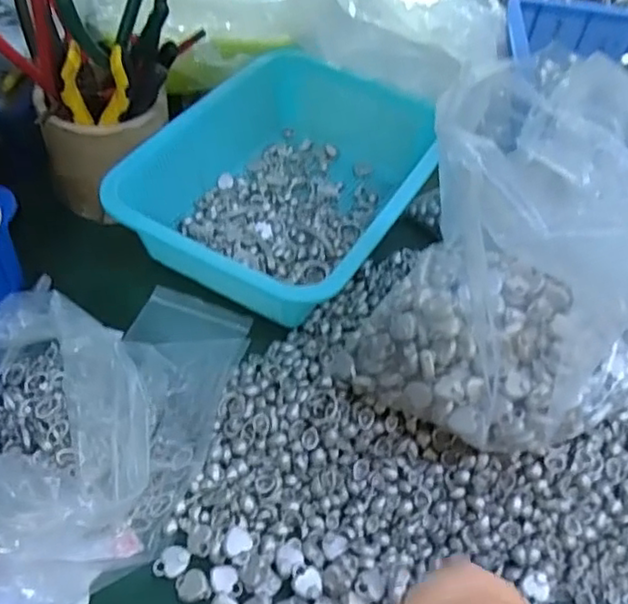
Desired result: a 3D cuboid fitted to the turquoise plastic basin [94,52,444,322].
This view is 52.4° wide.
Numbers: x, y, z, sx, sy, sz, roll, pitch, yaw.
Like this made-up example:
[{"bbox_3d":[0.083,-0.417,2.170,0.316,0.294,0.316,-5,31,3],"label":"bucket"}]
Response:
[{"bbox_3d":[-0.021,-0.099,0.531,0.192,0.069,0.250,22,52,12],"label":"turquoise plastic basin"}]

